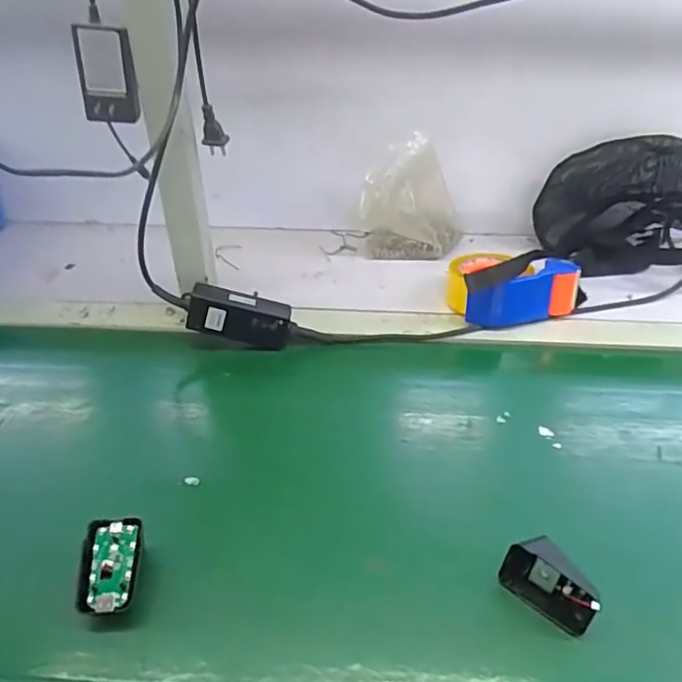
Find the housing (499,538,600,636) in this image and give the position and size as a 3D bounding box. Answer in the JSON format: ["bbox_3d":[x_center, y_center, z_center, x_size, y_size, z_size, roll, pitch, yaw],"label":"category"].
[{"bbox_3d":[0.158,0.181,0.427,0.068,0.047,0.027,29,45,32],"label":"housing"}]

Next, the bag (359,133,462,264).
[{"bbox_3d":[0.101,-0.195,0.814,0.137,0.158,0.073,10,37,11],"label":"bag"}]

